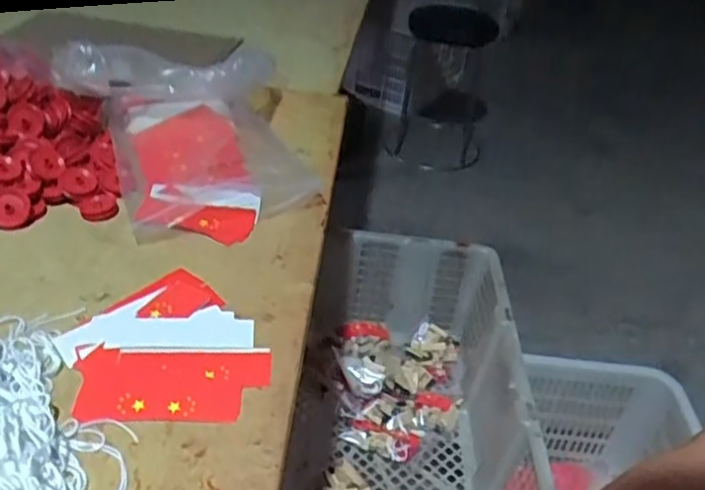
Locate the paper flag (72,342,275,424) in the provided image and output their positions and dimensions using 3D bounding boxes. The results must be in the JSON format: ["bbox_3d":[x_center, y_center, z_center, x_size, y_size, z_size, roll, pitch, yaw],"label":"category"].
[{"bbox_3d":[-0.102,0.077,0.366,0.106,0.004,0.052,3,36,-6],"label":"paper flag"}]

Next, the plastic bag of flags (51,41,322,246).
[{"bbox_3d":[-0.149,-0.111,0.564,0.192,0.075,0.275,-6,38,-19],"label":"plastic bag of flags"}]

